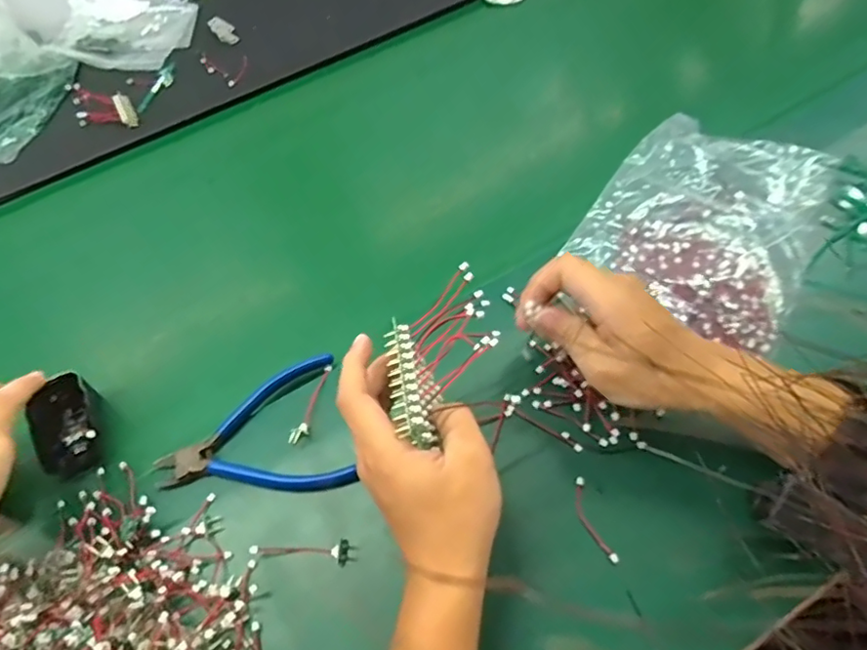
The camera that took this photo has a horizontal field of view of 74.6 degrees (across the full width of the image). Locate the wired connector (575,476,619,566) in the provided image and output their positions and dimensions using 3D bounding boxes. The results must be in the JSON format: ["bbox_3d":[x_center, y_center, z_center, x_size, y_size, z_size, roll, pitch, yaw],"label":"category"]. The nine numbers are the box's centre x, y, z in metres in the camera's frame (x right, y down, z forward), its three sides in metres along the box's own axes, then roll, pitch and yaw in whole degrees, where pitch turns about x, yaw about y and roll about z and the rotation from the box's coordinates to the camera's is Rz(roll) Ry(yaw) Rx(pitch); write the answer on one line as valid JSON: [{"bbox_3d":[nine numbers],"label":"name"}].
[{"bbox_3d":[0.101,0.127,0.368,0.013,0.013,0.055,-17,62,-6],"label":"wired connector"}]

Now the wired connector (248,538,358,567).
[{"bbox_3d":[-0.083,0.144,0.369,0.067,0.012,0.016,3,58,9],"label":"wired connector"}]

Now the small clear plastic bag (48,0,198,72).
[{"bbox_3d":[-0.404,-0.392,0.739,0.178,0.042,0.139,1,62,4],"label":"small clear plastic bag"}]

